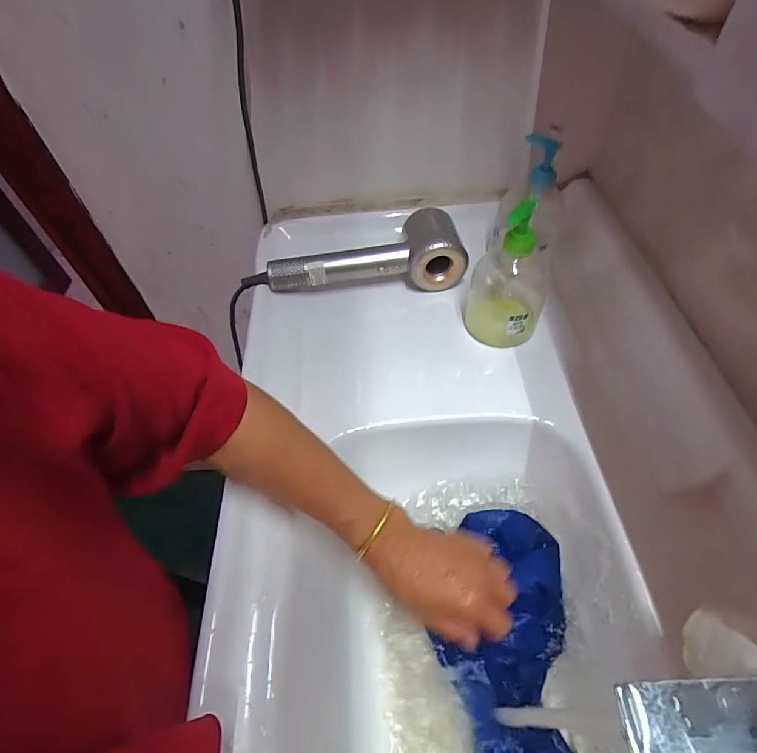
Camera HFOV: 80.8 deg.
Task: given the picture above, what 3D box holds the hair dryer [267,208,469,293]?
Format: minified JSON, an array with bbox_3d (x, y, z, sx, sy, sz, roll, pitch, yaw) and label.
[{"bbox_3d":[-0.019,-0.157,0.589,0.253,0.065,0.091,-9,53,-3],"label":"hair dryer"}]

